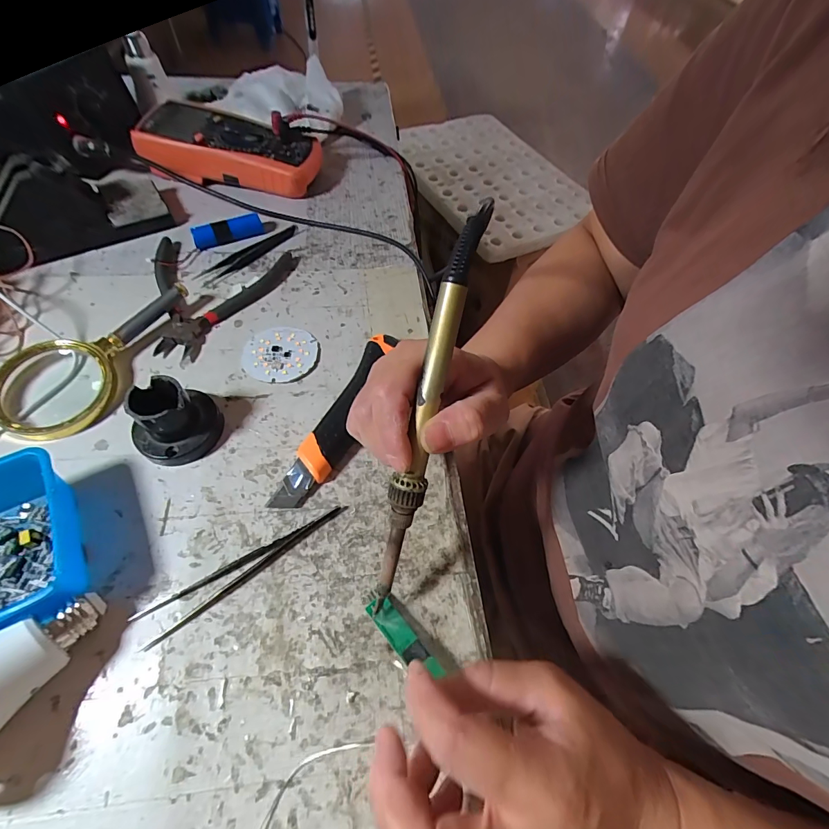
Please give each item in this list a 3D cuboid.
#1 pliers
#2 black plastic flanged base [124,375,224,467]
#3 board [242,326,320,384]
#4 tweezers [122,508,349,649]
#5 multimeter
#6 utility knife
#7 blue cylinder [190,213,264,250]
[{"bbox_3d":[-0.203,-0.124,0.369,0.128,0.011,0.154,26,61,11],"label":"pliers"},{"bbox_3d":[-0.166,0.003,0.278,0.046,0.044,0.055,41,65,19],"label":"black plastic flanged base"},{"bbox_3d":[-0.112,-0.052,0.338,0.059,0.004,0.060,-1,59,-4],"label":"board"},{"bbox_3d":[-0.102,0.094,0.248,0.130,0.007,0.020,-27,64,-19],"label":"tweezers"},{"bbox_3d":[-0.199,-0.291,0.445,0.178,0.049,0.083,4,59,-2],"label":"multimeter"},{"bbox_3d":[-0.052,0.001,0.300,0.037,0.021,0.156,26,61,11],"label":"utility knife"},{"bbox_3d":[-0.184,-0.183,0.397,0.065,0.021,0.014,-27,64,-18],"label":"blue cylinder"}]

